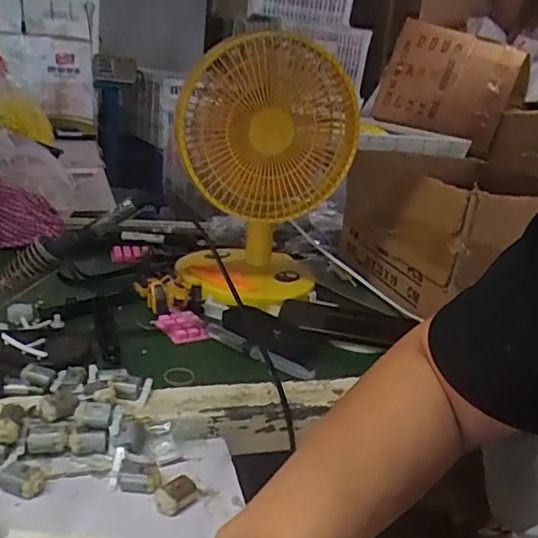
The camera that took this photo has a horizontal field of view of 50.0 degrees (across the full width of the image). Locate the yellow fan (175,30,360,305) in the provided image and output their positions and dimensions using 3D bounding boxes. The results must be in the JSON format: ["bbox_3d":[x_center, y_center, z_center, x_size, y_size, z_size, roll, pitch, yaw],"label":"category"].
[{"bbox_3d":[-0.013,-0.126,0.741,0.209,0.306,0.171,2,20,-12],"label":"yellow fan"}]

